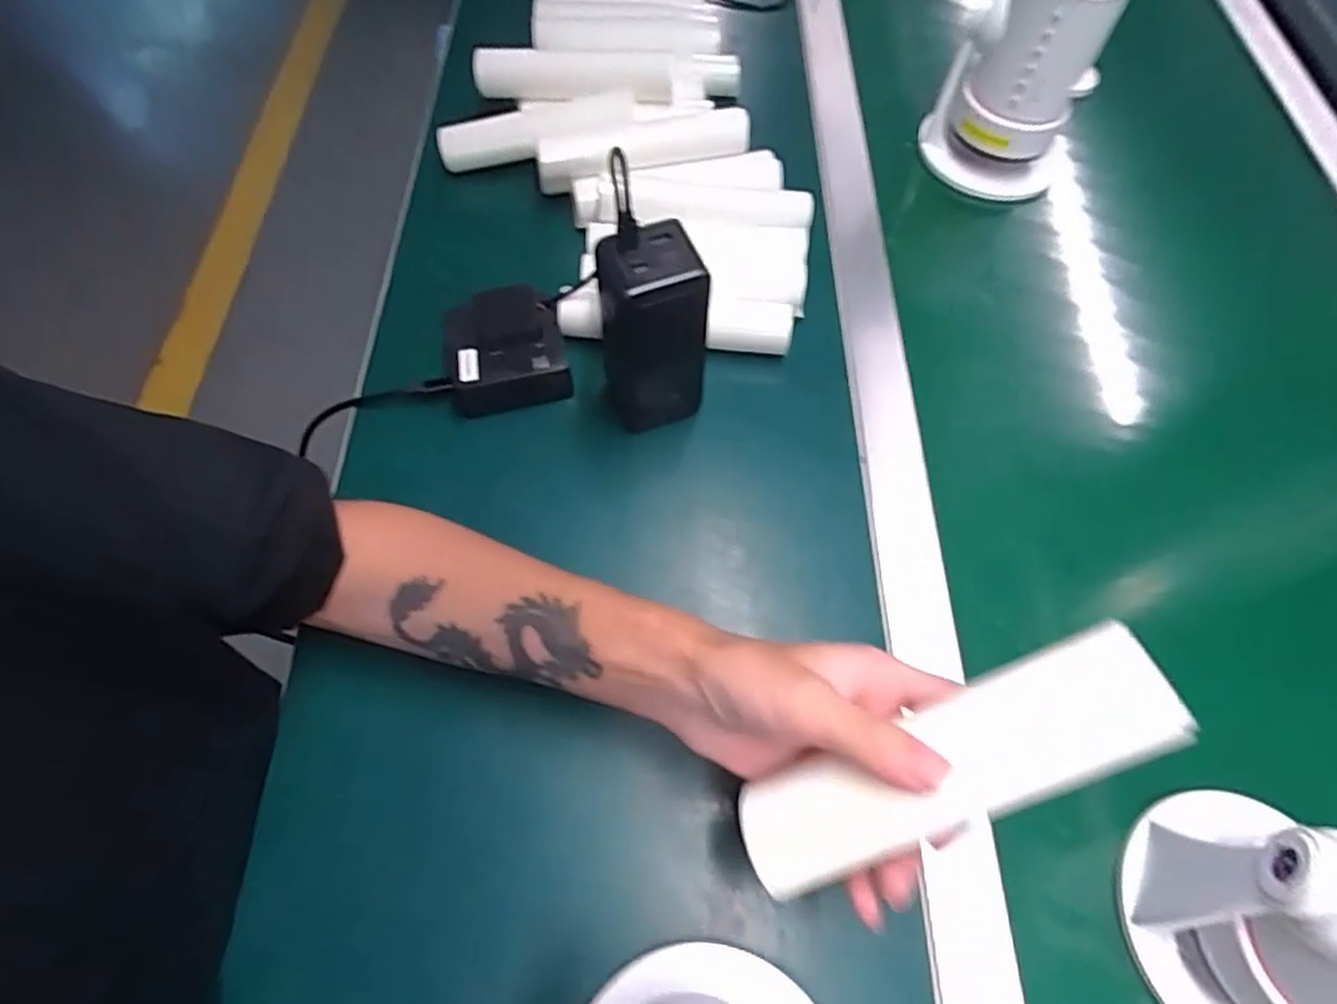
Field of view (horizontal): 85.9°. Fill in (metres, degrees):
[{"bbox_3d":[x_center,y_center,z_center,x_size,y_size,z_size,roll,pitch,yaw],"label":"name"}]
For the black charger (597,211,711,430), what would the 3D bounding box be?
[{"bbox_3d":[-0.010,-0.103,0.449,0.062,0.153,0.050,-14,64,-5],"label":"black charger"}]

